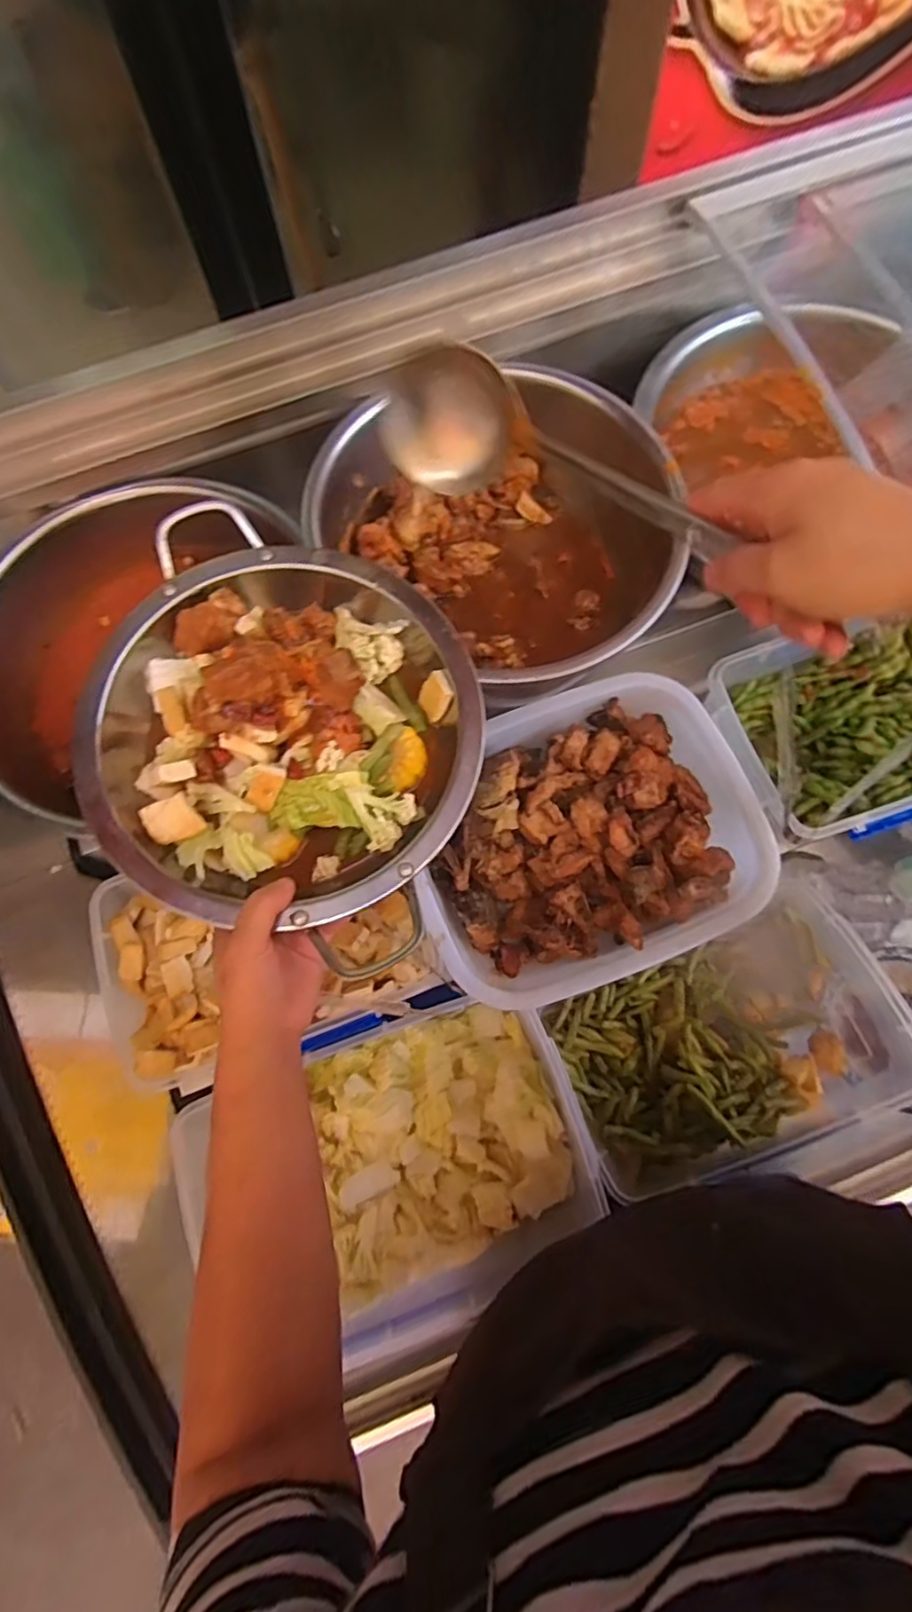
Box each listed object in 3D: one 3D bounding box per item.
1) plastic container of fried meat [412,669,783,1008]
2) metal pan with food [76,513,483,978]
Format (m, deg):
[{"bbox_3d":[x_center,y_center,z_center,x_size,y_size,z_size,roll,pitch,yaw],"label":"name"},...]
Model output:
[{"bbox_3d":[0.121,0.032,0.642,0.327,0.092,0.283,-20,72,-5],"label":"plastic container of fried meat"},{"bbox_3d":[-0.123,-0.059,0.443,0.281,0.079,0.265,20,74,9],"label":"metal pan with food"}]

